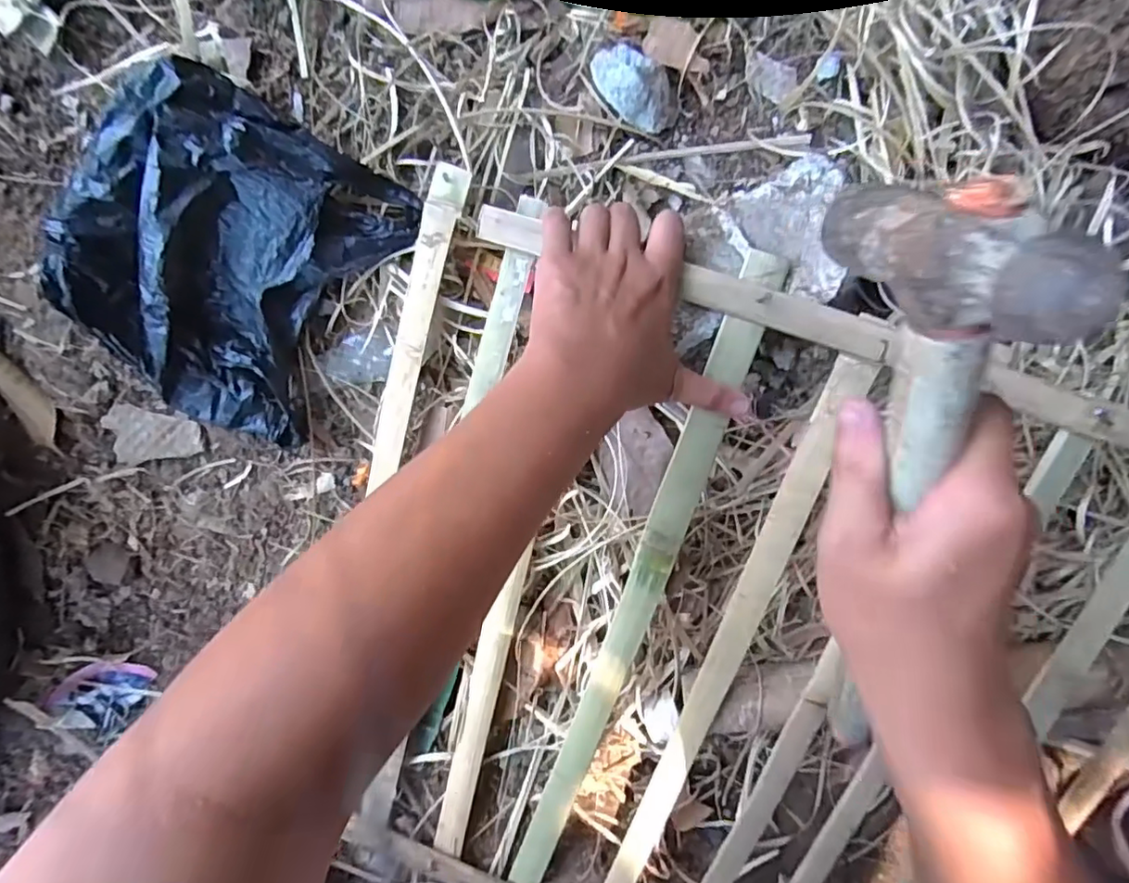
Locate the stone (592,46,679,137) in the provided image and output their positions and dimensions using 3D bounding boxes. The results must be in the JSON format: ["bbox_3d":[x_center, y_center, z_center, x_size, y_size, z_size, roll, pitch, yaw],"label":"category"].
[{"bbox_3d":[0.048,-0.241,0.397,0.064,0.030,0.035,39,95,-1],"label":"stone"}]

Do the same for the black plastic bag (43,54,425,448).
[{"bbox_3d":[-0.227,-0.118,0.391,0.186,0.085,0.214,34,95,0],"label":"black plastic bag"}]

